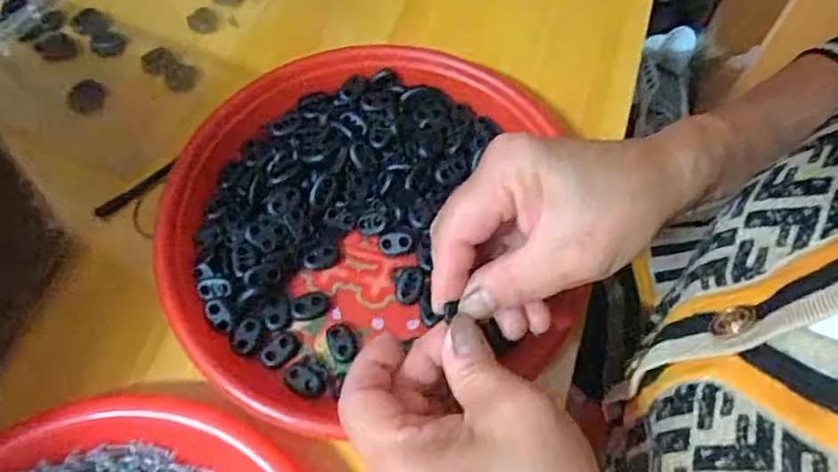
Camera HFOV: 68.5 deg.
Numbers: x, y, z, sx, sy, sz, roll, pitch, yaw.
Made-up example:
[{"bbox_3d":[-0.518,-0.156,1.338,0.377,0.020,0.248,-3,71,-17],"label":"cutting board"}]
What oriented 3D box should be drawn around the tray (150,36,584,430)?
[{"bbox_3d":[-0.032,-0.011,0.353,0.224,0.022,0.227,-3,63,0],"label":"tray"}]

